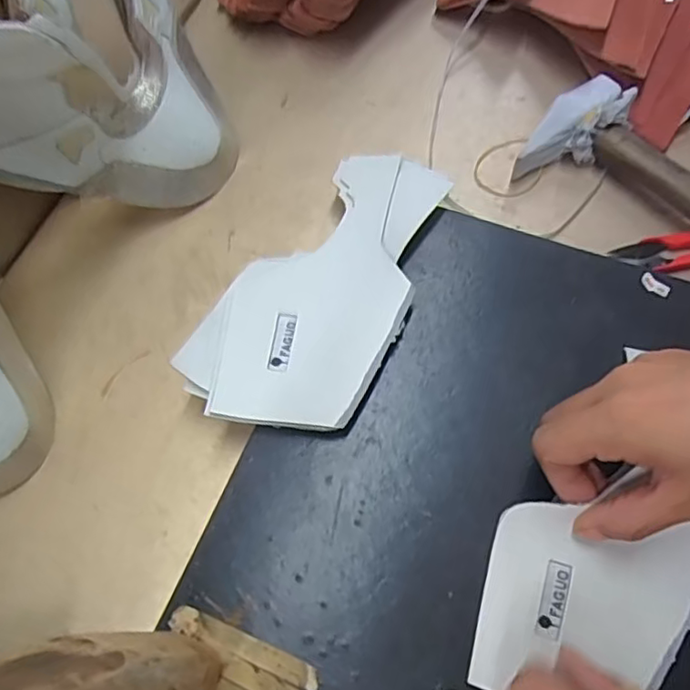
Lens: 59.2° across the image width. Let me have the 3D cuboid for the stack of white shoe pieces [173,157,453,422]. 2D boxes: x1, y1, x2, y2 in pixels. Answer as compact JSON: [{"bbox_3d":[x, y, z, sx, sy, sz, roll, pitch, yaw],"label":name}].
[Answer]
[{"bbox_3d":[-0.008,-0.038,0.355,0.096,0.011,0.195,26,68,13],"label":"stack of white shoe pieces"}]

